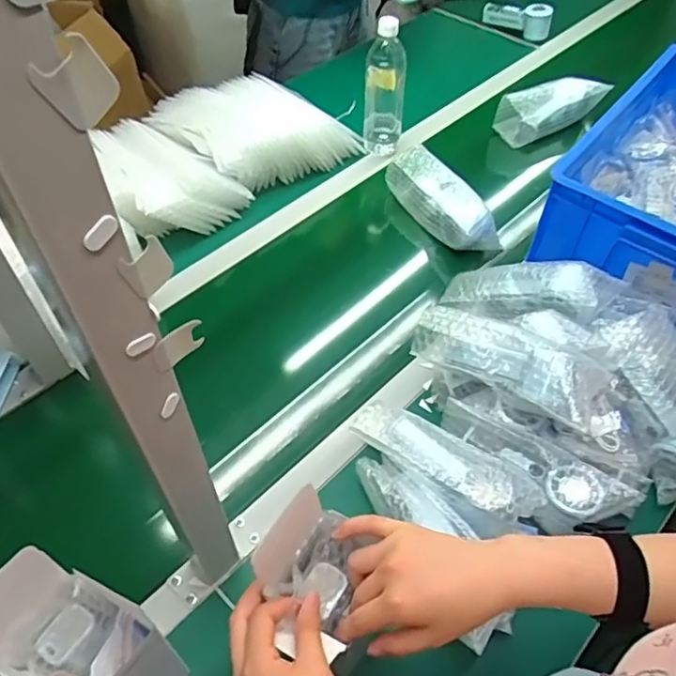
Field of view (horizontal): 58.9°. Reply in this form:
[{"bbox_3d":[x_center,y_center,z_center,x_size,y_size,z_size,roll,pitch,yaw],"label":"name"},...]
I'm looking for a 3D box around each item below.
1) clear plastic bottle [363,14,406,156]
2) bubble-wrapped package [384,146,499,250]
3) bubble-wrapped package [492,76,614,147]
[{"bbox_3d":[0.079,-0.404,1.010,0.079,0.255,0.062,4,51,1],"label":"clear plastic bottle"},{"bbox_3d":[0.162,-0.219,0.942,0.060,0.079,0.213,-27,57,-21],"label":"bubble-wrapped package"},{"bbox_3d":[0.392,-0.417,1.101,0.221,0.123,0.050,-21,55,-18],"label":"bubble-wrapped package"}]

